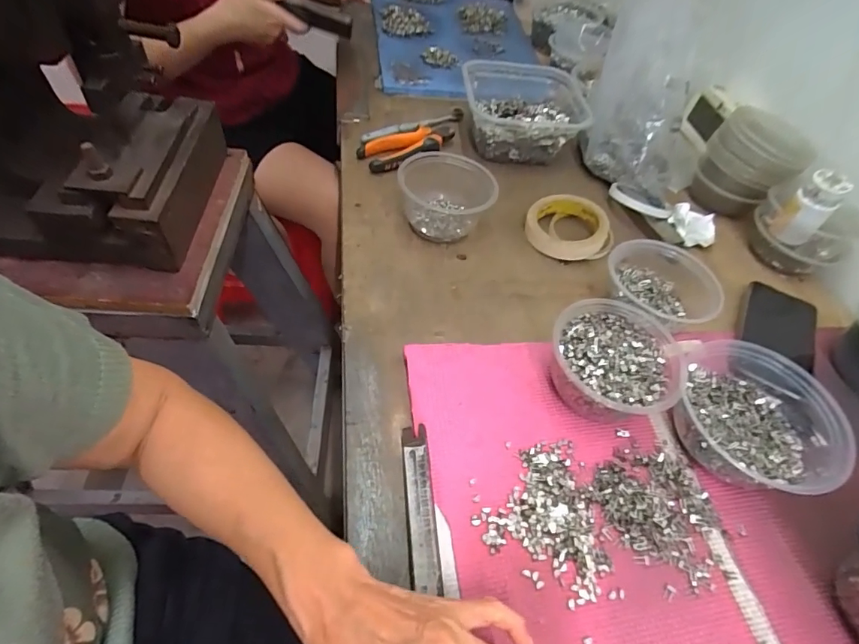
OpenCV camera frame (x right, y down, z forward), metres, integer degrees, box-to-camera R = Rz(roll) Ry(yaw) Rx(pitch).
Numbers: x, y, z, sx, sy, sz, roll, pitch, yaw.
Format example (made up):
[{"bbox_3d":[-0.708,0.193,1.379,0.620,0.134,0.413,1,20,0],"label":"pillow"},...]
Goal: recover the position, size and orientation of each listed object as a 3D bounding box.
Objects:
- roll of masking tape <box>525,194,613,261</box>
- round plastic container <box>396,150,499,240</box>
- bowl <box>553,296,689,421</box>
[{"bbox_3d":[0.179,-0.120,0.595,0.107,0.035,0.107,4,52,-6],"label":"roll of masking tape"},{"bbox_3d":[0.019,-0.149,0.566,0.102,0.067,0.106,4,52,-6],"label":"round plastic container"},{"bbox_3d":[0.169,0.040,0.431,0.117,0.058,0.109,4,52,-6],"label":"bowl"}]

